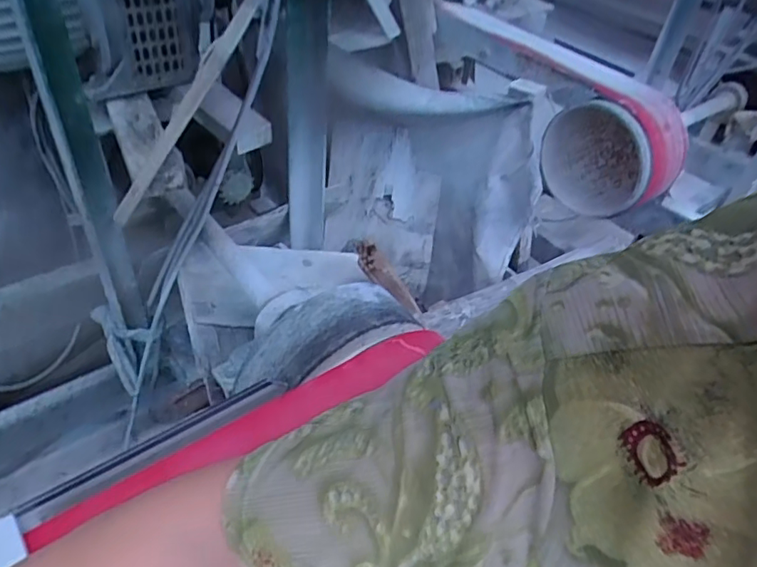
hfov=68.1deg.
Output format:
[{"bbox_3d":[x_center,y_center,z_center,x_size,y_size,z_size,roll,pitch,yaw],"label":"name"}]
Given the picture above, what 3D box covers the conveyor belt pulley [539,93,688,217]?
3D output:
[{"bbox_3d":[0.561,-0.315,1.336,0.286,0.259,0.186,29,47,22],"label":"conveyor belt pulley"}]

